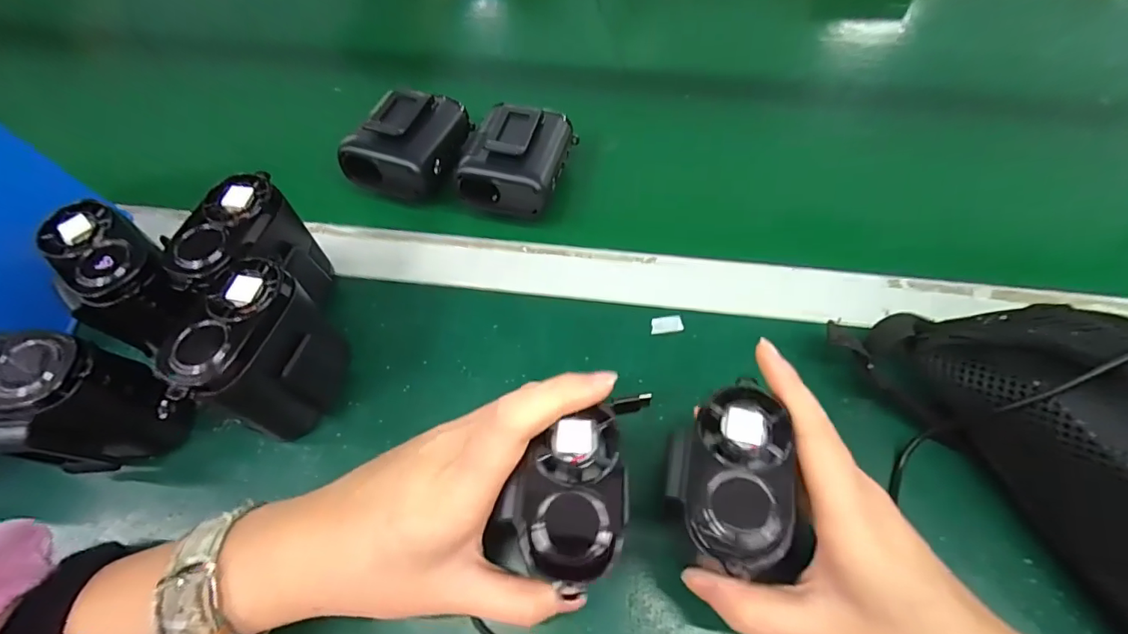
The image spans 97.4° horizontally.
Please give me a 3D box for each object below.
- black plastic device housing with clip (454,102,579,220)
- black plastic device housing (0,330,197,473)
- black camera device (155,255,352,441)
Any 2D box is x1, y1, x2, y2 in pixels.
[{"bbox_3d":[-0.033,-0.115,0.355,0.065,0.049,0.087,15,60,9],"label":"black plastic device housing with clip"},{"bbox_3d":[-0.240,0.045,0.238,0.068,0.080,0.053,0,59,0],"label":"black plastic device housing"},{"bbox_3d":[-0.149,0.023,0.254,0.043,0.085,0.075,12,60,7],"label":"black camera device"}]

